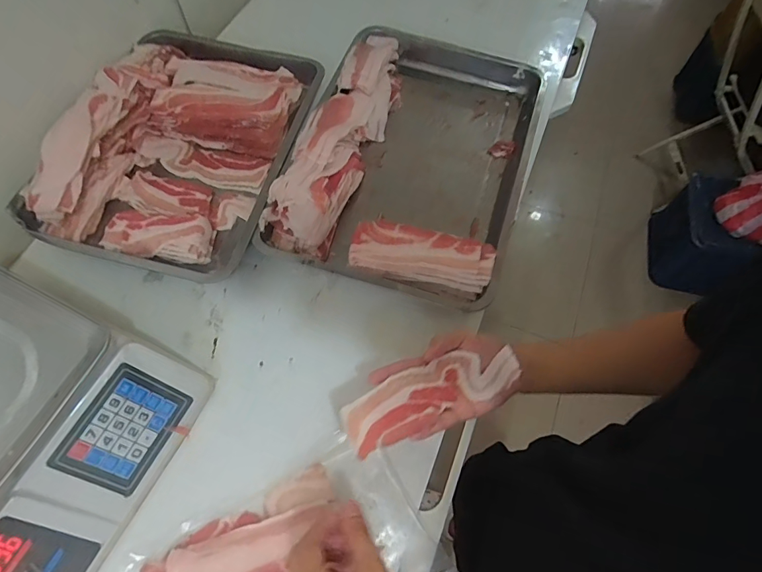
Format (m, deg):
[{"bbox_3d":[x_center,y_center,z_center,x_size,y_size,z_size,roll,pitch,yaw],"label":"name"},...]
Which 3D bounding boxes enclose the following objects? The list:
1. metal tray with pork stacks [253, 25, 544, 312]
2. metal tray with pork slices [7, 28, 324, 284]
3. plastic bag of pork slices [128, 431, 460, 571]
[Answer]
[{"bbox_3d":[0.051,-0.205,0.669,0.334,0.075,0.472,18,65,9],"label":"metal tray with pork stacks"},{"bbox_3d":[-0.301,-0.225,0.658,0.322,0.092,0.428,17,65,9],"label":"metal tray with pork slices"},{"bbox_3d":[-0.093,0.298,0.451,0.286,0.030,0.184,-28,70,-15],"label":"plastic bag of pork slices"}]

